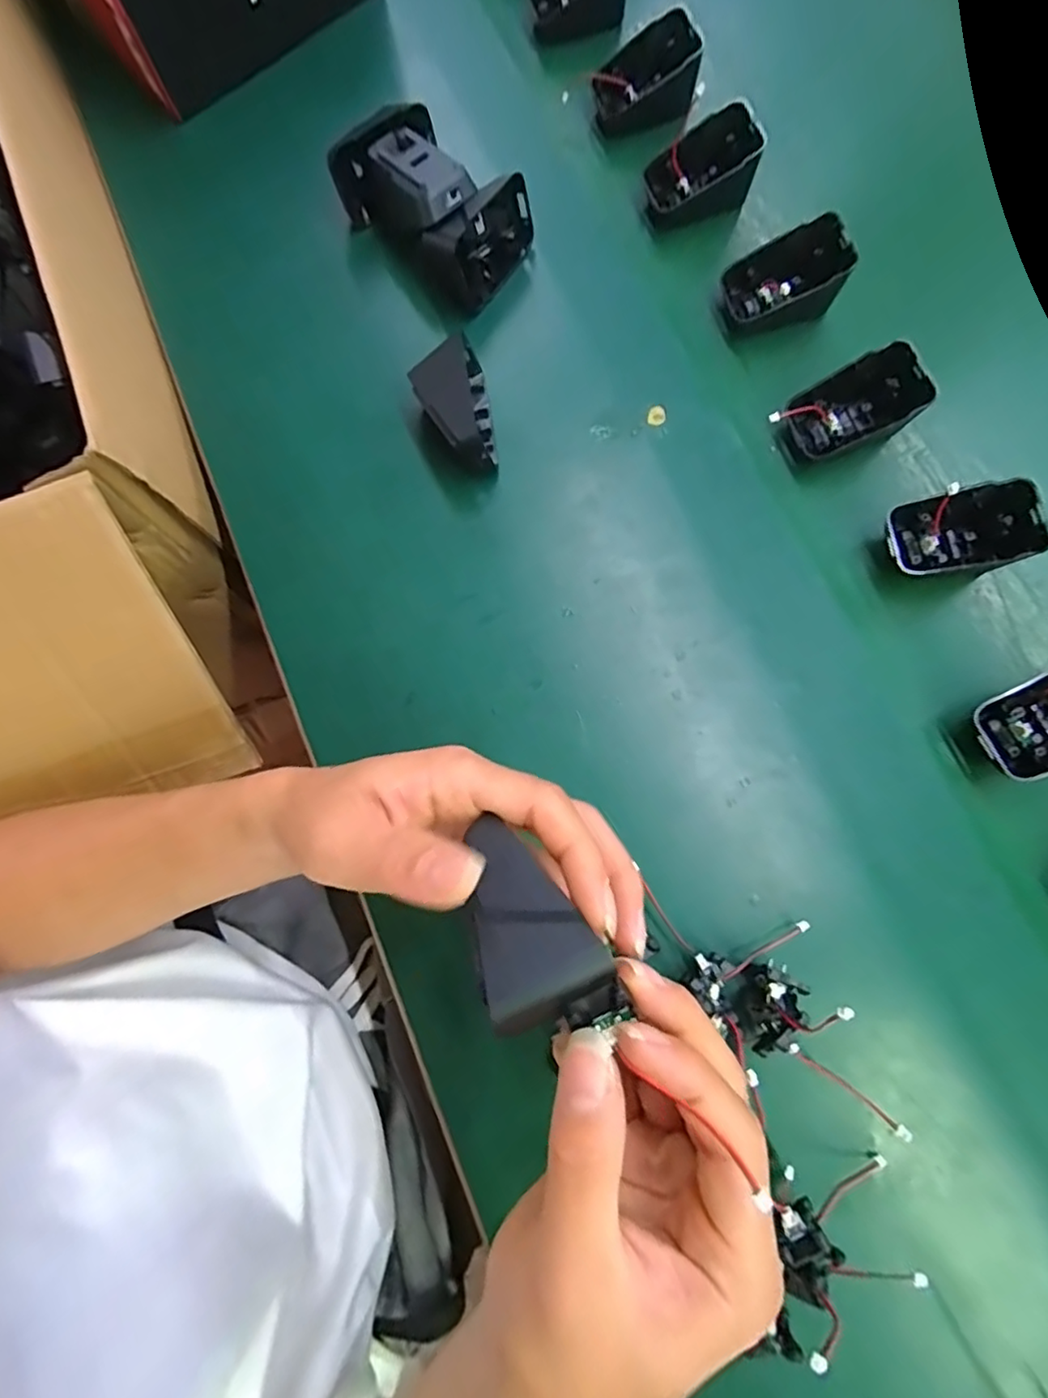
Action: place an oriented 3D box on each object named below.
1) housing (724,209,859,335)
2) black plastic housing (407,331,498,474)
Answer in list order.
[{"bbox_3d":[0.156,-0.253,0.361,0.062,0.043,0.046,-12,77,-4],"label":"housing"},{"bbox_3d":[-0.040,-0.169,0.343,0.041,0.037,0.066,-10,77,-3],"label":"black plastic housing"}]

